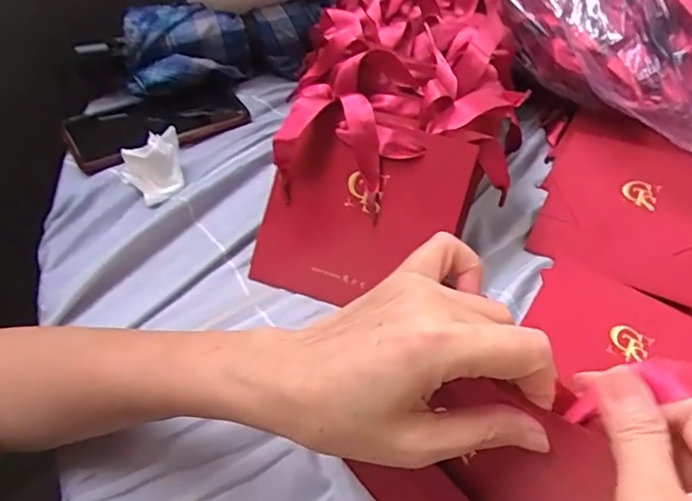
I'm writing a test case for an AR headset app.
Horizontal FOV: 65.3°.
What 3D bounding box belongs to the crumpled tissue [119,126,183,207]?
[{"bbox_3d":[-0.163,-0.072,0.459,0.053,0.036,0.052,-21,54,-20],"label":"crumpled tissue"}]

